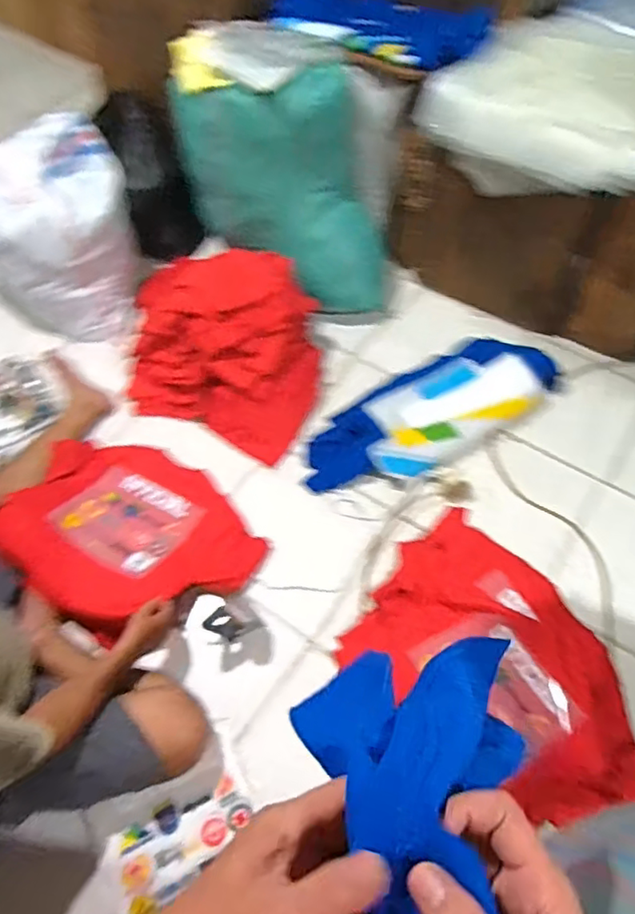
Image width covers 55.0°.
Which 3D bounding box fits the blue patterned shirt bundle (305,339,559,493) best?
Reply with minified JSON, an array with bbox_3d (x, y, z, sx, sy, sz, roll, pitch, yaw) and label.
[{"bbox_3d":[0.324,-0.127,1.732,0.768,0.034,0.282,-30,65,-15],"label":"blue patterned shirt bundle"}]

